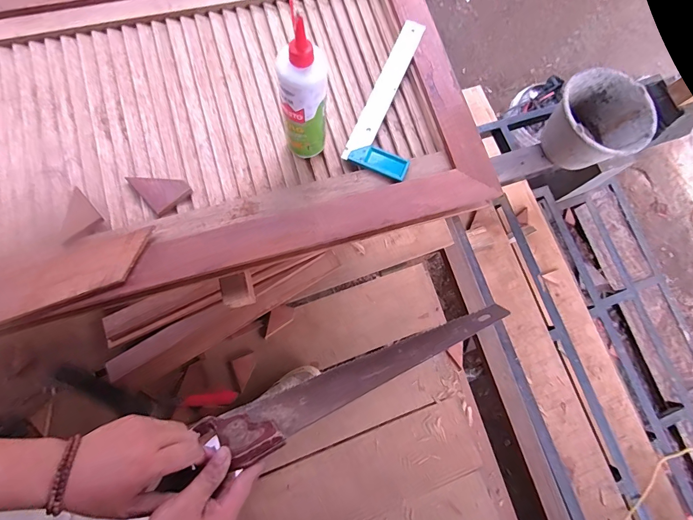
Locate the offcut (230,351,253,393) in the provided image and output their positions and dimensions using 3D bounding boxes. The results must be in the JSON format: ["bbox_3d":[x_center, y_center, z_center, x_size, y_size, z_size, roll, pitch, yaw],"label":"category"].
[{"bbox_3d":[-0.285,0.312,1.028,0.064,0.012,0.093,-15,79,-8],"label":"offcut"}]

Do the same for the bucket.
[{"bbox_3d":[0.734,-0.401,1.113,0.243,0.173,0.245,1,77,-5],"label":"bucket"}]

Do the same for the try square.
[{"bbox_3d":[0.103,-0.287,0.659,0.110,0.027,0.298,25,76,1],"label":"try square"}]

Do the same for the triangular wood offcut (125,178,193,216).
[{"bbox_3d":[-0.302,-0.119,0.601,0.069,0.010,0.075,-40,93,-4],"label":"triangular wood offcut"}]

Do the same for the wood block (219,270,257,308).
[{"bbox_3d":[-0.185,0.053,0.641,0.053,0.052,0.052,-17,79,-9],"label":"wood block"}]

